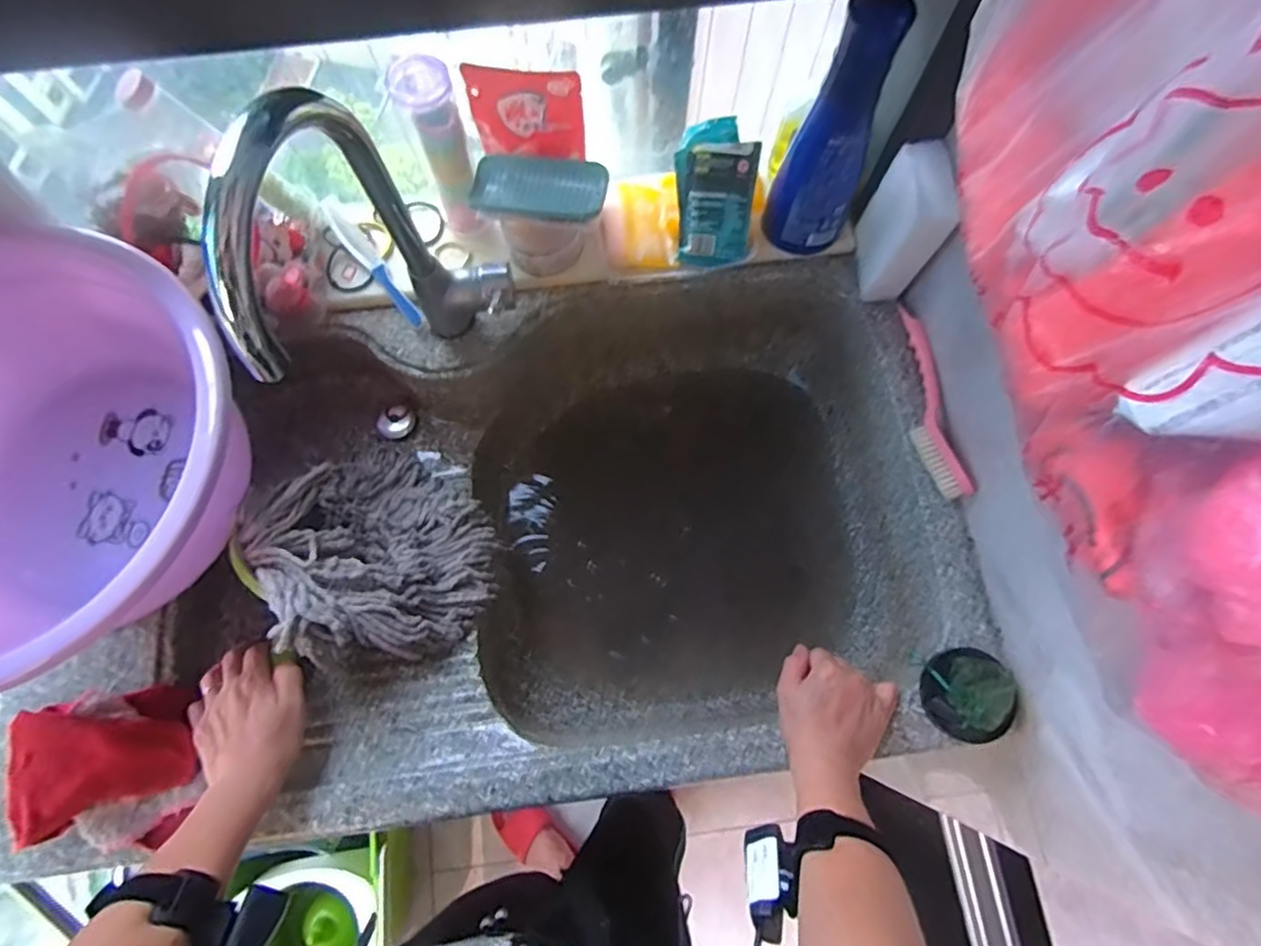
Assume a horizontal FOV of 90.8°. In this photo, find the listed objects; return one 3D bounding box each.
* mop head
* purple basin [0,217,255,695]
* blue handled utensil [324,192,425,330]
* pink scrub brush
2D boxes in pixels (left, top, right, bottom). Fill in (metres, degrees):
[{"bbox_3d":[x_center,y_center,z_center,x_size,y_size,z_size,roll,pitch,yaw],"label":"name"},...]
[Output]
[{"bbox_3d":[-0.255,0.071,0.622,0.233,0.174,0.183,33,76,8],"label":"mop head"},{"bbox_3d":[-0.541,0.014,0.555,0.373,0.169,0.374,0,73,-1],"label":"purple basin"},{"bbox_3d":[-0.292,-0.236,0.695,0.019,0.028,0.183,-38,78,-11],"label":"blue handled utensil"},{"bbox_3d":[0.307,-0.076,0.644,0.031,0.039,0.209,-3,74,-2],"label":"pink scrub brush"}]

